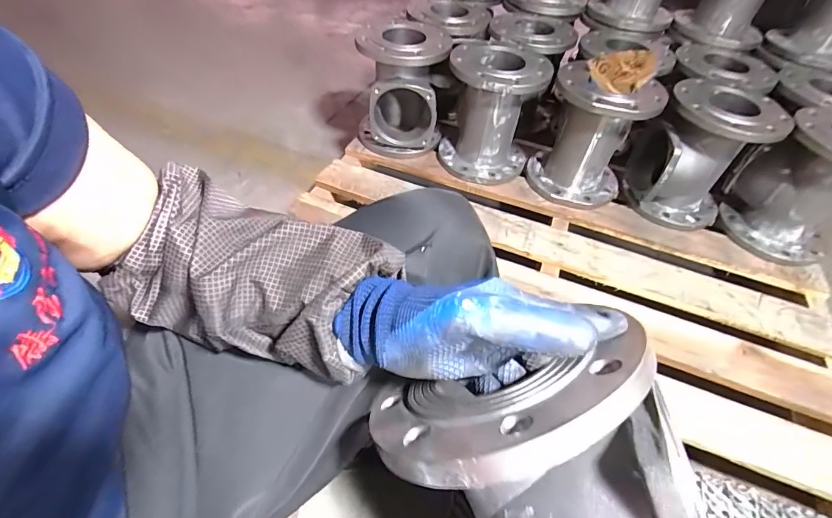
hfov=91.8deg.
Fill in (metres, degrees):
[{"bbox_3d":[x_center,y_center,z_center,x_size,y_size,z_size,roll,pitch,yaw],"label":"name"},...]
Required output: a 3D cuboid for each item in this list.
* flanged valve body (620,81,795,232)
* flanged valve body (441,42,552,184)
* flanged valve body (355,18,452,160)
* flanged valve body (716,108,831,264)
[{"bbox_3d":[0.584,-0.206,0.858,0.206,0.251,0.181,35,55,23],"label":"flanged valve body"},{"bbox_3d":[0.169,-0.324,0.930,0.202,0.253,0.177,11,49,4],"label":"flanged valve body"},{"bbox_3d":[-0.034,-0.407,0.984,0.192,0.253,0.185,13,50,6],"label":"flanged valve body"},{"bbox_3d":[0.770,-0.139,0.816,0.163,0.259,0.181,5,49,0],"label":"flanged valve body"}]

